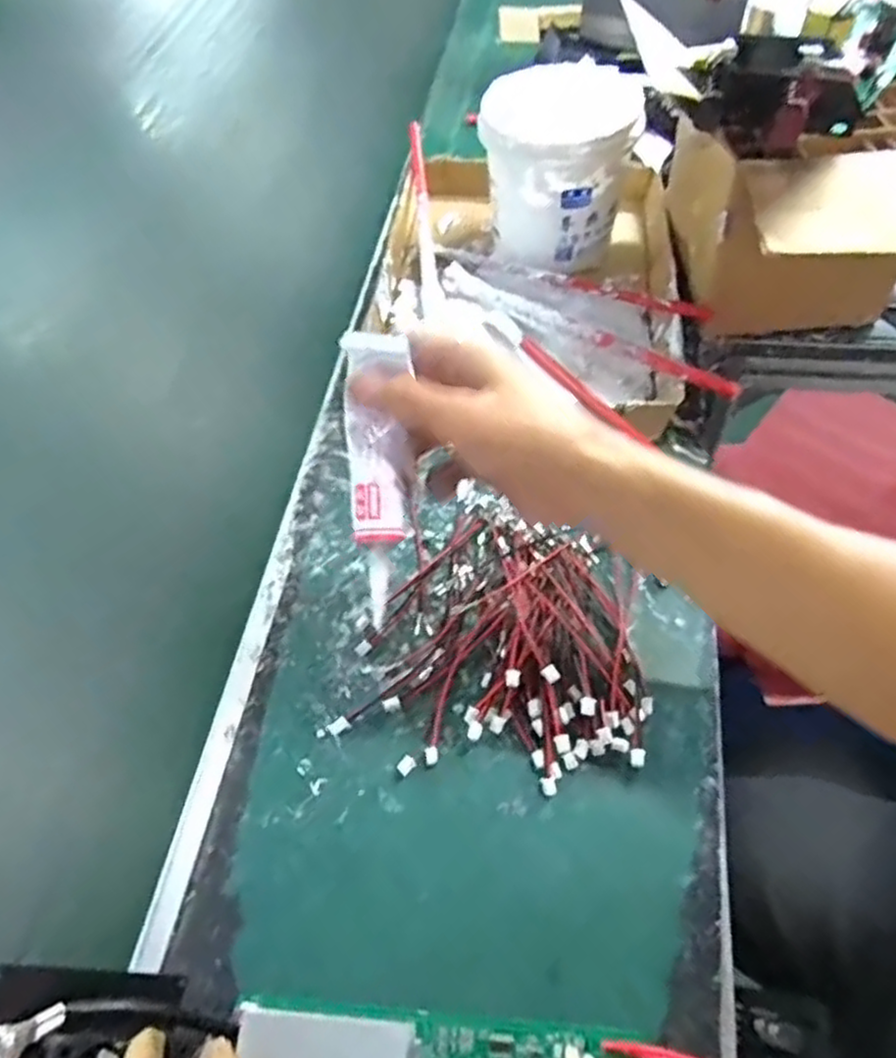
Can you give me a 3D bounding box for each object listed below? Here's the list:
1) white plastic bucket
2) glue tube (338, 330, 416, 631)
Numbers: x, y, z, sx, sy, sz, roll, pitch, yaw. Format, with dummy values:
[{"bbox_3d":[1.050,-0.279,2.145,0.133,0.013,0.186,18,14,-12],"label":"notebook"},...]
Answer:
[{"bbox_3d":[0.088,-0.303,0.598,0.116,0.120,0.124,-3,56,5],"label":"white plastic bucket"},{"bbox_3d":[-0.033,-0.026,0.344,0.030,0.030,0.133,-4,93,0],"label":"glue tube"}]

